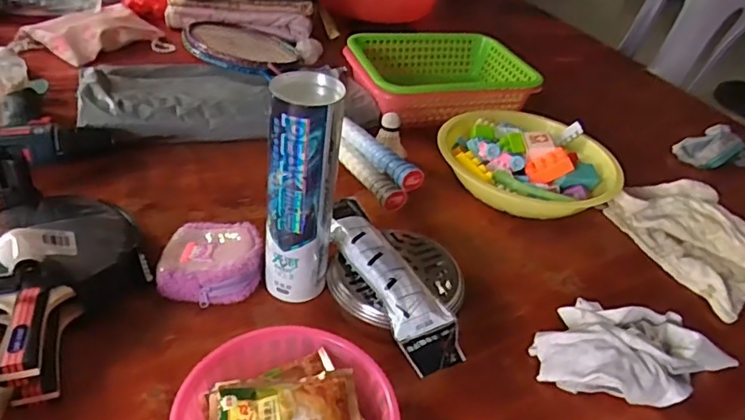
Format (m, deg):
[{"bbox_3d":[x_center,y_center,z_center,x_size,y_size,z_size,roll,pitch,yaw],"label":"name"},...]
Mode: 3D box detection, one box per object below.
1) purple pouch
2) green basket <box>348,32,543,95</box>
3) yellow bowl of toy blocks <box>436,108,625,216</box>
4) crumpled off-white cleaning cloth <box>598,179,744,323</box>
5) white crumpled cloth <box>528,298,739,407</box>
[{"bbox_3d":[-0.171,0.053,0.599,0.105,0.041,0.103,3,37,-6],"label":"purple pouch"},{"bbox_3d":[0.112,-0.237,0.986,0.288,0.082,0.185,-4,39,-15],"label":"green basket"},{"bbox_3d":[0.216,-0.067,0.796,0.246,0.070,0.219,7,37,-1],"label":"yellow bowl of toy blocks"},{"bbox_3d":[0.435,0.026,0.742,0.190,0.031,0.210,-17,44,-29],"label":"crumpled off-white cleaning cloth"},{"bbox_3d":[0.267,0.143,0.558,0.203,0.047,0.105,6,37,-2],"label":"white crumpled cloth"}]

